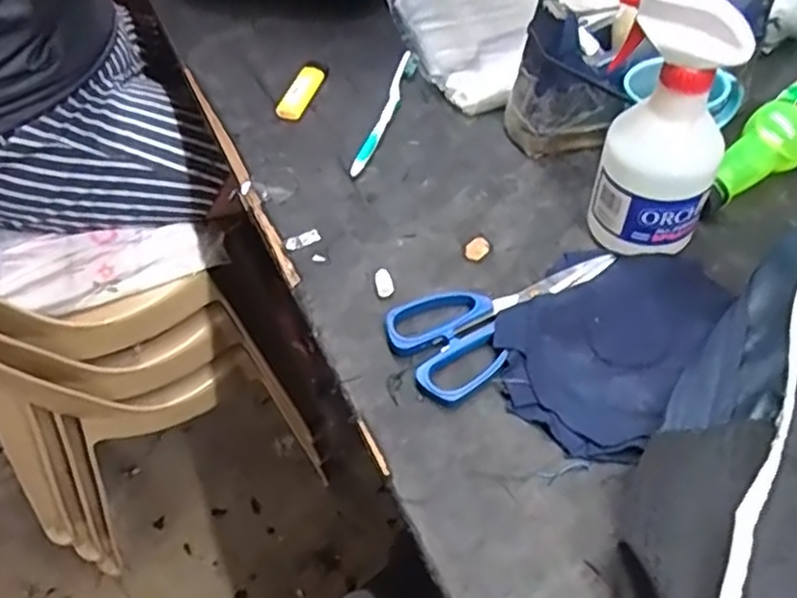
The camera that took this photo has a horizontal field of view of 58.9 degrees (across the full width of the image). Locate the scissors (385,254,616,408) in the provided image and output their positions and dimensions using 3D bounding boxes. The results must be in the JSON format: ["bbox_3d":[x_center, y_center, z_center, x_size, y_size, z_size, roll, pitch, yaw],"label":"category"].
[{"bbox_3d":[0.071,0.002,0.503,0.172,0.009,0.082,-35,59,-21],"label":"scissors"}]

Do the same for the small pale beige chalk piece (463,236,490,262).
[{"bbox_3d":[0.061,-0.039,0.545,0.023,0.005,0.018,-34,58,-20],"label":"small pale beige chalk piece"}]

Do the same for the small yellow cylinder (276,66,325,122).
[{"bbox_3d":[-0.090,-0.194,0.661,0.019,0.019,0.070,16,55,15],"label":"small yellow cylinder"}]

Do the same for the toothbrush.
[{"bbox_3d":[-0.010,-0.172,0.644,0.015,0.007,0.173,12,54,12],"label":"toothbrush"}]

